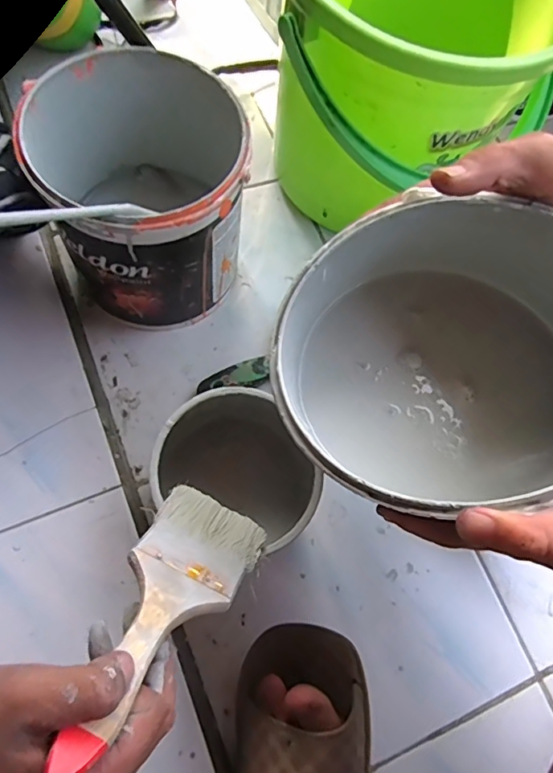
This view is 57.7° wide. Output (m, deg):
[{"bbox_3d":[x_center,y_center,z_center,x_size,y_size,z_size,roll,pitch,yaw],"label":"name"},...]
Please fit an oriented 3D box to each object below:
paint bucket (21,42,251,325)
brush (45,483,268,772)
[{"bbox_3d":[-0.114,-0.171,0.480,0.169,0.185,0.174,1,70,-2],"label":"paint bucket"},{"bbox_3d":[-0.062,0.123,0.283,0.068,0.008,0.182,24,28,6],"label":"brush"}]

